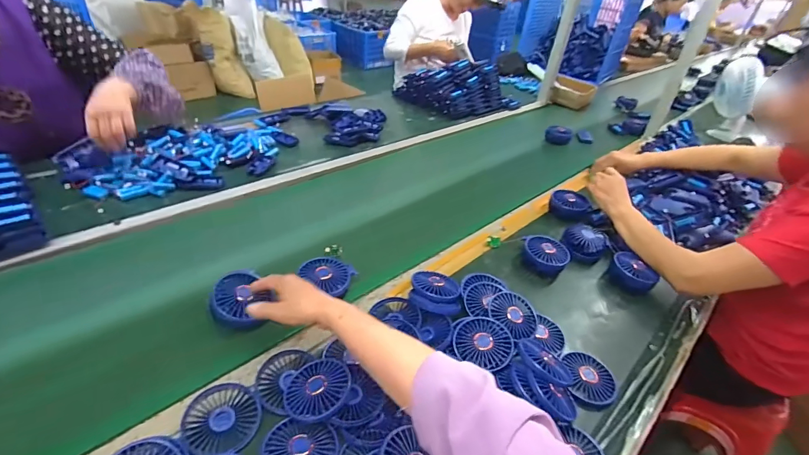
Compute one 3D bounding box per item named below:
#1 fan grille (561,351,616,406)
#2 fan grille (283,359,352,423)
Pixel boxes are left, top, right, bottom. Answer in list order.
[{"bbox_3d":[0.284,0.229,0.606,0.081,0.026,0.080,28,41,26],"label":"fan grille"},{"bbox_3d":[-0.115,0.214,0.519,0.085,0.022,0.085,-9,35,6],"label":"fan grille"}]

